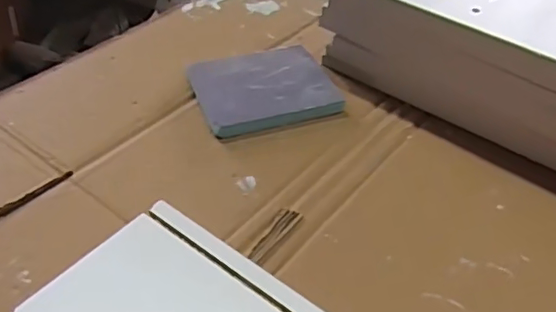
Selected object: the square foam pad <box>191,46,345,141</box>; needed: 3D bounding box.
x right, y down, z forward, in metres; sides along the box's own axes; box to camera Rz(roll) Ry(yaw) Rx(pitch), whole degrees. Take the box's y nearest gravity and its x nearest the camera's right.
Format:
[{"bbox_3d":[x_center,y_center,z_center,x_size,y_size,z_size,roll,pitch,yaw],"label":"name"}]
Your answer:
[{"bbox_3d":[-0.013,-0.062,0.512,0.120,0.016,0.100,-12,44,-16],"label":"square foam pad"}]

